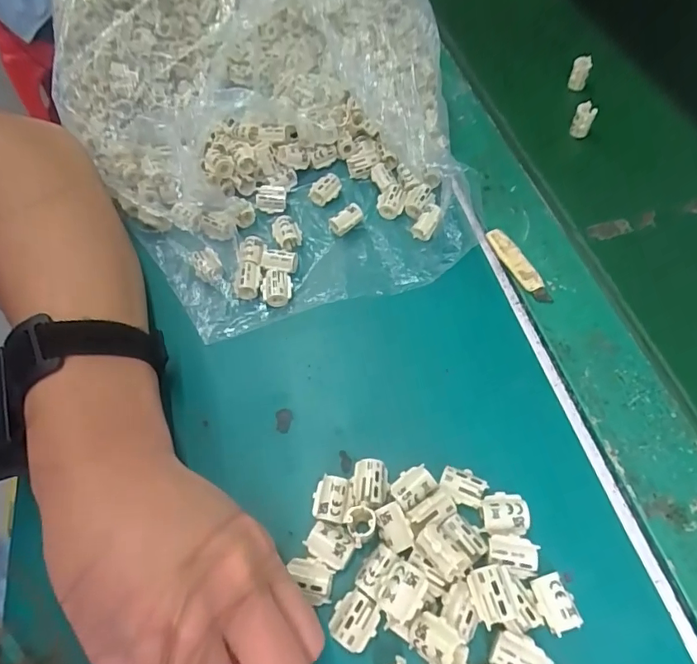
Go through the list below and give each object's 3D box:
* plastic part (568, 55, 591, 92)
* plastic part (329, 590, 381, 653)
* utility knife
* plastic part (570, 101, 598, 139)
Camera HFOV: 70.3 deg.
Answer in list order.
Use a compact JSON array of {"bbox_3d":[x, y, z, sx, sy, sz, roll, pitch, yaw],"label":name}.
[{"bbox_3d":[0.191,-0.213,0.408,0.013,0.026,0.012,18,61,15],"label":"plastic part"},{"bbox_3d":[0.003,0.129,0.222,0.020,0.010,0.022,29,64,20],"label":"plastic part"},{"bbox_3d":[0.108,-0.043,0.314,0.015,0.006,0.058,-21,59,-9],"label":"utility knife"},{"bbox_3d":[0.180,-0.163,0.380,0.014,0.025,0.012,22,62,17],"label":"plastic part"}]

